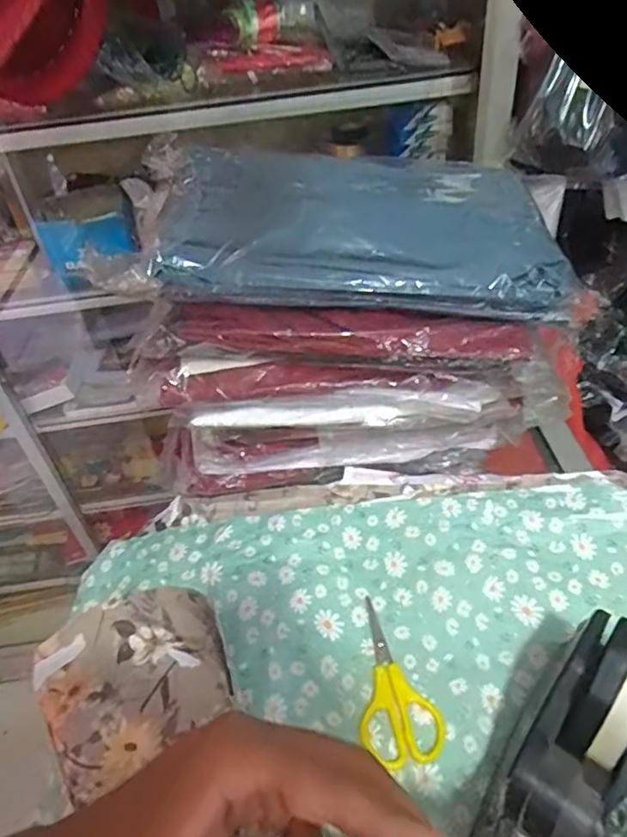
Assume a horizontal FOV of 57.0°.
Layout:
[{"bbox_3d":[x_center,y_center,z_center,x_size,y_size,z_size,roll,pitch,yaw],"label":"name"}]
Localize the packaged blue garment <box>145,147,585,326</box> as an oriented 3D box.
[{"bbox_3d":[0.026,-0.160,0.476,0.341,0.098,0.150,-3,43,4],"label":"packaged blue garment"}]

